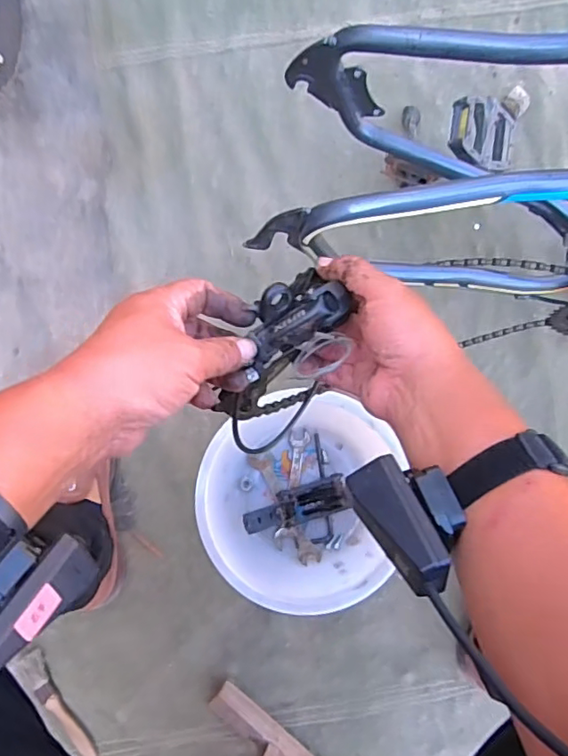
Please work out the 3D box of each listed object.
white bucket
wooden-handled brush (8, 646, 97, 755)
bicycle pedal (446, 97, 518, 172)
[{"bbox_3d":[0.015,0.146,0.687,0.239,0.082,0.245,0,86,-2],"label":"white bucket"},{"bbox_3d":[-0.272,0.398,0.680,0.036,0.014,0.151,-36,87,-4],"label":"wooden-handled brush"},{"bbox_3d":[0.213,-0.262,0.611,0.077,0.028,0.077,2,86,-22],"label":"bicycle pedal"}]

